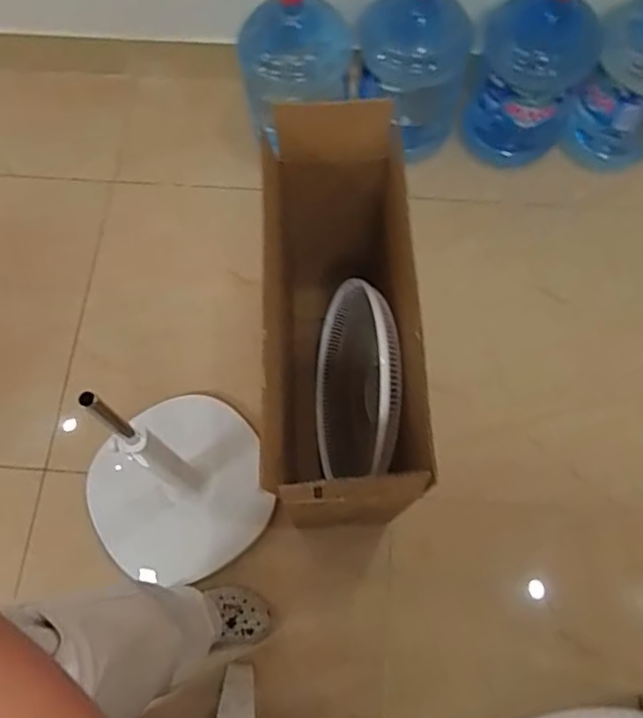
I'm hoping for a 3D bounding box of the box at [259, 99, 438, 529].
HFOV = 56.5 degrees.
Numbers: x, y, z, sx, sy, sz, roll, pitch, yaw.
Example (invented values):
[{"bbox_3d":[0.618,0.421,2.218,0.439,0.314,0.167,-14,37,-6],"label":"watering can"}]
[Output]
[{"bbox_3d":[0.027,-0.020,1.222,0.257,0.667,0.684,-1,69,1],"label":"box"}]

